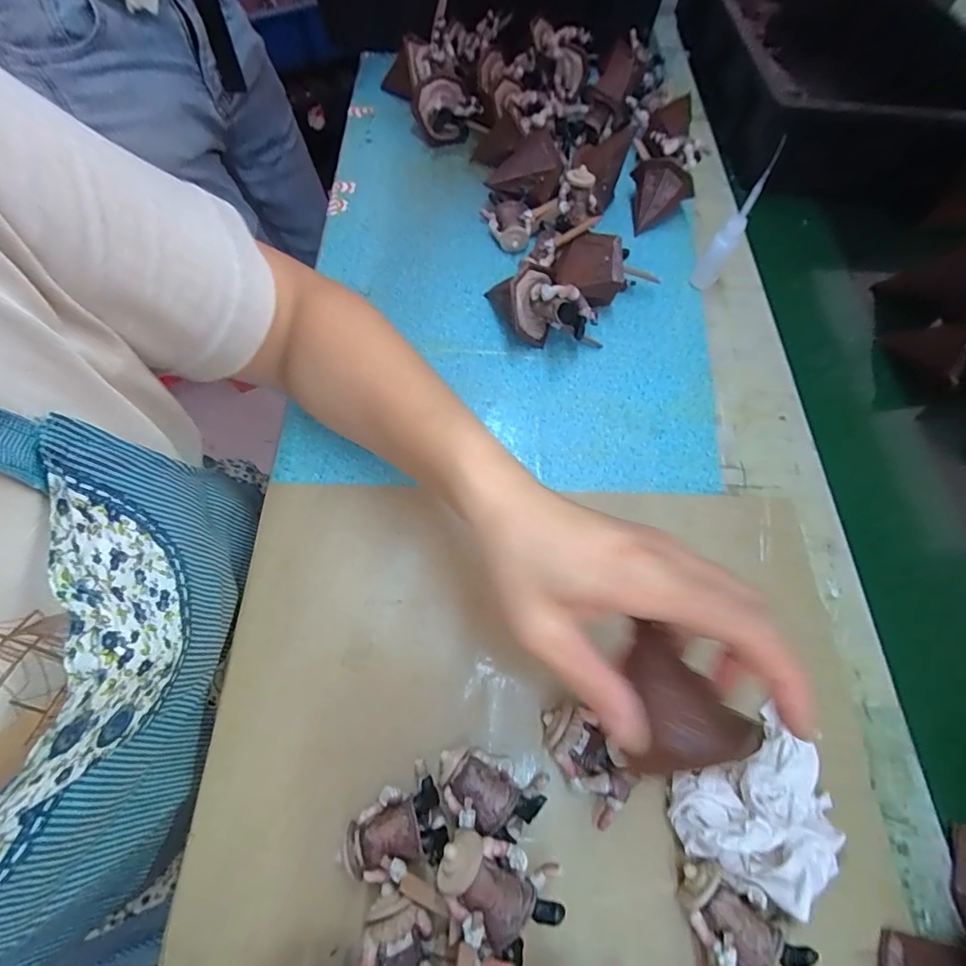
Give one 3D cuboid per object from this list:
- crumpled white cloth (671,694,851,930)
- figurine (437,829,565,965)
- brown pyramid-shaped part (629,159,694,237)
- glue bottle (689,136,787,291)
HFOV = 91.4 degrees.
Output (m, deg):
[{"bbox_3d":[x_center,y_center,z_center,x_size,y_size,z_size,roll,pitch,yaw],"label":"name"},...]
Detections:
[{"bbox_3d":[0.157,0.183,0.269,0.097,0.038,0.083,-26,69,-14],"label":"crumpled white cloth"},{"bbox_3d":[0.007,0.202,0.232,0.061,0.031,0.039,22,66,7],"label":"figurine"},{"bbox_3d":[0.172,-0.287,0.482,0.062,0.049,0.064,1,65,-2],"label":"brown pyramid-shaped part"},{"bbox_3d":[0.219,-0.225,0.410,0.023,0.120,0.024,30,67,11],"label":"glue bottle"}]

